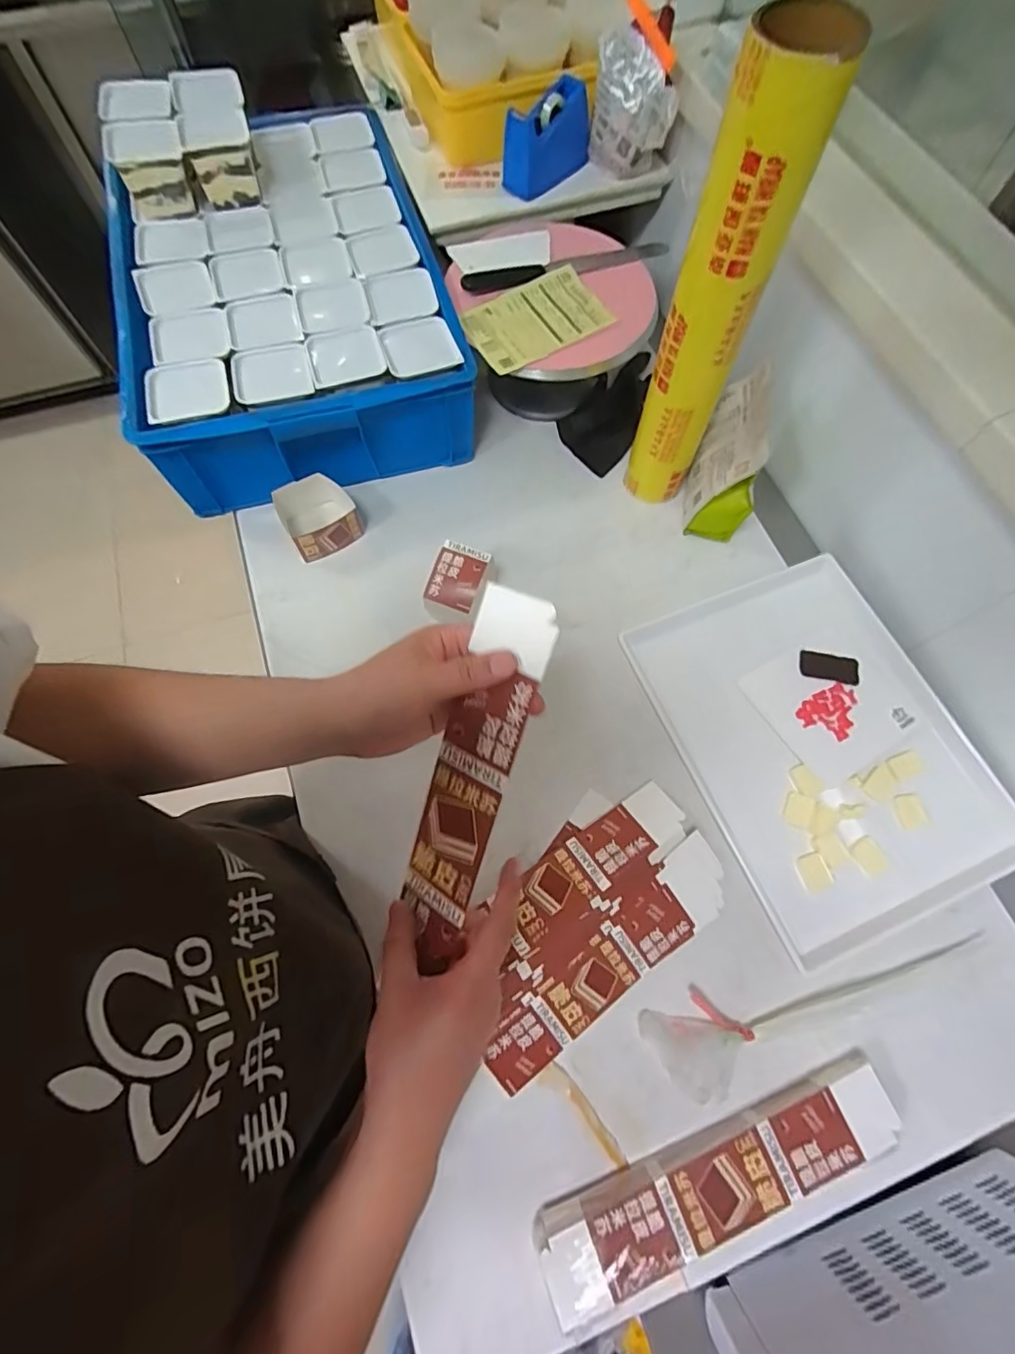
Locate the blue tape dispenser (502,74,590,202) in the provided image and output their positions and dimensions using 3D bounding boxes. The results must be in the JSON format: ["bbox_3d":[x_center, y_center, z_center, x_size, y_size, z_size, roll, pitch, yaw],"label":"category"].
[{"bbox_3d":[0.061,-0.789,0.795,0.144,0.100,0.054,-35,73,-12],"label":"blue tape dispenser"}]

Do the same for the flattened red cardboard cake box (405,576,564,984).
[{"bbox_3d":[-0.027,0.073,0.365,0.054,0.006,0.265,24,105,29],"label":"flattened red cardboard cake box"}]

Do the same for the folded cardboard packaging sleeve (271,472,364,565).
[{"bbox_3d":[-0.261,-0.222,0.751,0.101,0.062,0.093,-28,72,-10],"label":"folded cardboard packaging sleeve"}]

